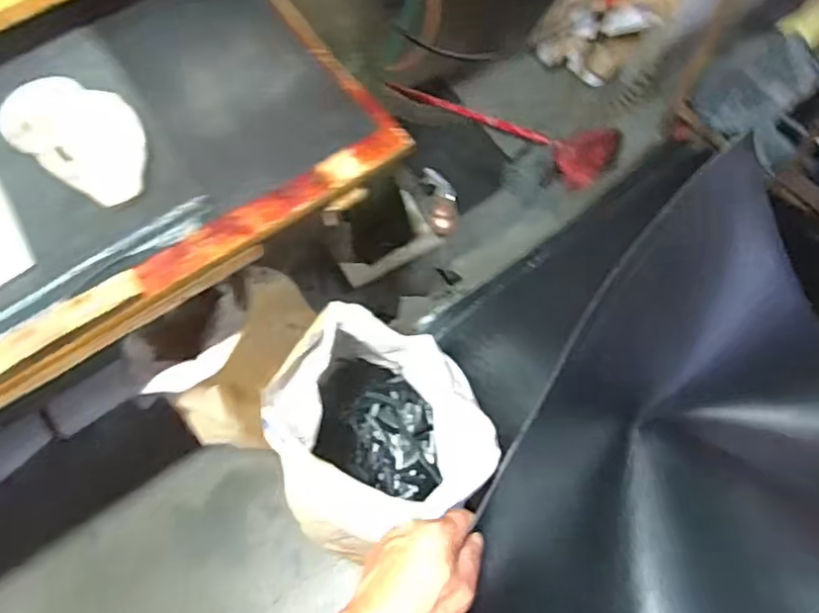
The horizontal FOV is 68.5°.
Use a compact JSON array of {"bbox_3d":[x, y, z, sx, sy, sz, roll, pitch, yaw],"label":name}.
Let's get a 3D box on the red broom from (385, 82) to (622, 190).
[{"bbox_3d":[0.277,-0.539,1.742,0.649,0.092,0.257,30,70,14],"label":"red broom"}]

